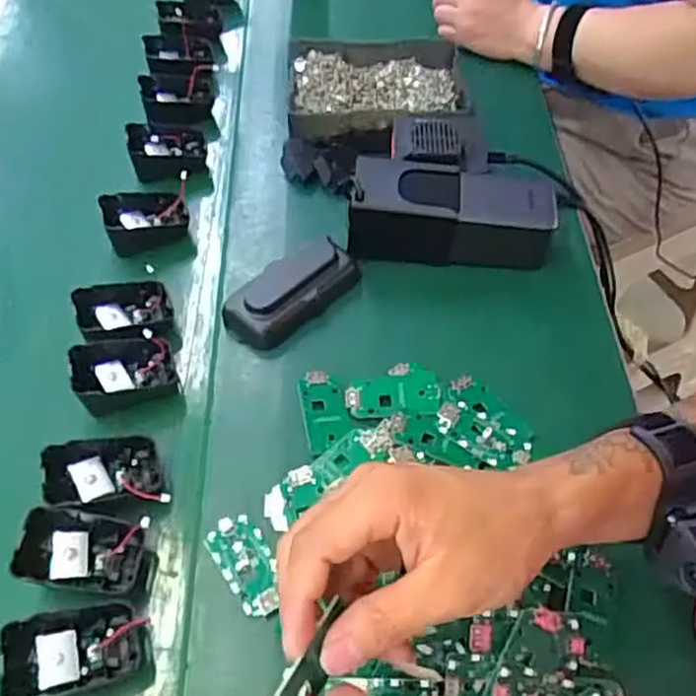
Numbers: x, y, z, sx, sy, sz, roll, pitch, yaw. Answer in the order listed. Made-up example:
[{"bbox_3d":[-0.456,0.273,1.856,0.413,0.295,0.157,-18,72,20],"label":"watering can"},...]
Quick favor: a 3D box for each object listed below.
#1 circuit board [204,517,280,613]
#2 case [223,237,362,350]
[{"bbox_3d":[-0.060,0.129,0.421,0.030,0.006,0.061,-33,64,-13],"label":"circuit board"},{"bbox_3d":[-0.042,-0.041,0.531,0.107,0.030,0.053,-42,66,-17],"label":"case"}]

